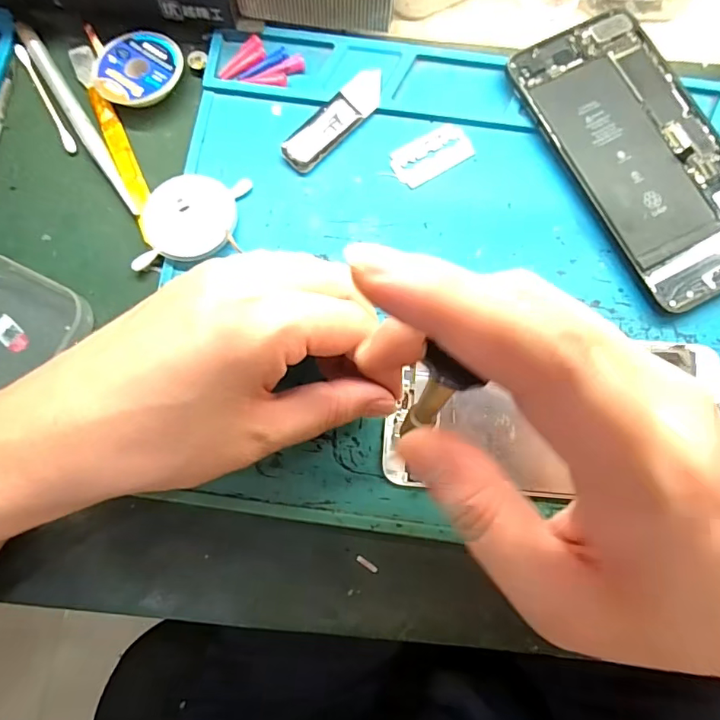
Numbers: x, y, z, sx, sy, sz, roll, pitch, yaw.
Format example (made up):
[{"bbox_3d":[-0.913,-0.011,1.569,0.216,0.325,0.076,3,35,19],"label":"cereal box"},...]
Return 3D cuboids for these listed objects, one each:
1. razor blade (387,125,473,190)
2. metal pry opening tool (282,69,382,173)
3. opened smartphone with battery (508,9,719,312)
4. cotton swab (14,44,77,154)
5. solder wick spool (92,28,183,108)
[{"bbox_3d":[0.037,-0.106,0.251,0.042,0.004,0.022,-32,82,-5],"label":"razor blade"},{"bbox_3d":[-0.012,-0.123,0.251,0.018,0.006,0.066,43,83,7],"label":"metal pry opening tool"},{"bbox_3d":[0.143,-0.104,0.248,0.075,0.007,0.154,-27,81,-5],"label":"opened smartphone with battery"},{"bbox_3d":[-0.164,-0.136,0.255,0.006,0.004,0.067,-29,82,-5],"label":"cotton swab"},{"bbox_3d":[-0.114,-0.149,0.253,0.041,0.010,0.044,0,80,0],"label":"solder wick spool"}]

